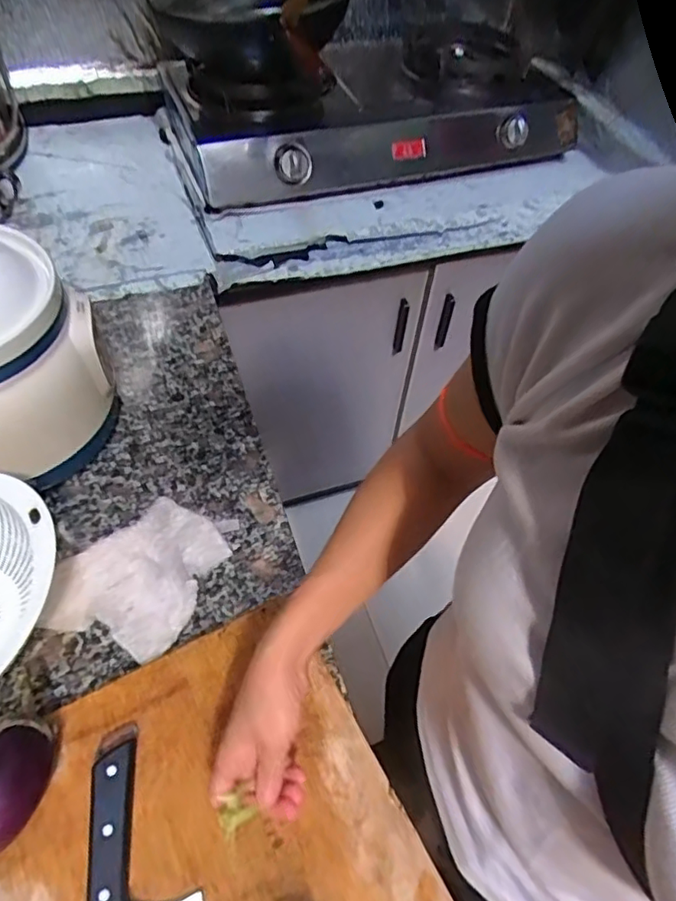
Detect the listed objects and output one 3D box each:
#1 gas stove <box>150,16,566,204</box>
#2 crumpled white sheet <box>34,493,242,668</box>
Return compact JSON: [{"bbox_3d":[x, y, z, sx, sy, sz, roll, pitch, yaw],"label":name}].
[{"bbox_3d":[0.042,-0.653,1.107,0.688,0.149,0.437,-16,56,-15],"label":"gas stove"},{"bbox_3d":[-0.196,0.115,0.592,0.129,0.031,0.161,20,55,11],"label":"crumpled white sheet"}]

